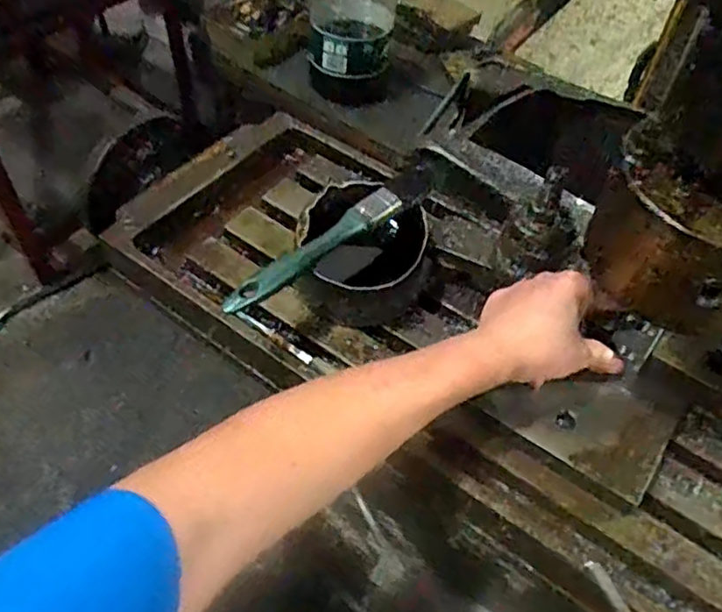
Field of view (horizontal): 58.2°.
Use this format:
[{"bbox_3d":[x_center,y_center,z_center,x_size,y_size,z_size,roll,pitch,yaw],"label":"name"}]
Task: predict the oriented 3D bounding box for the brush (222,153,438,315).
[{"bbox_3d":[-0.017,-0.055,0.490,0.203,0.023,0.027,-36,62,-27],"label":"brush"}]

